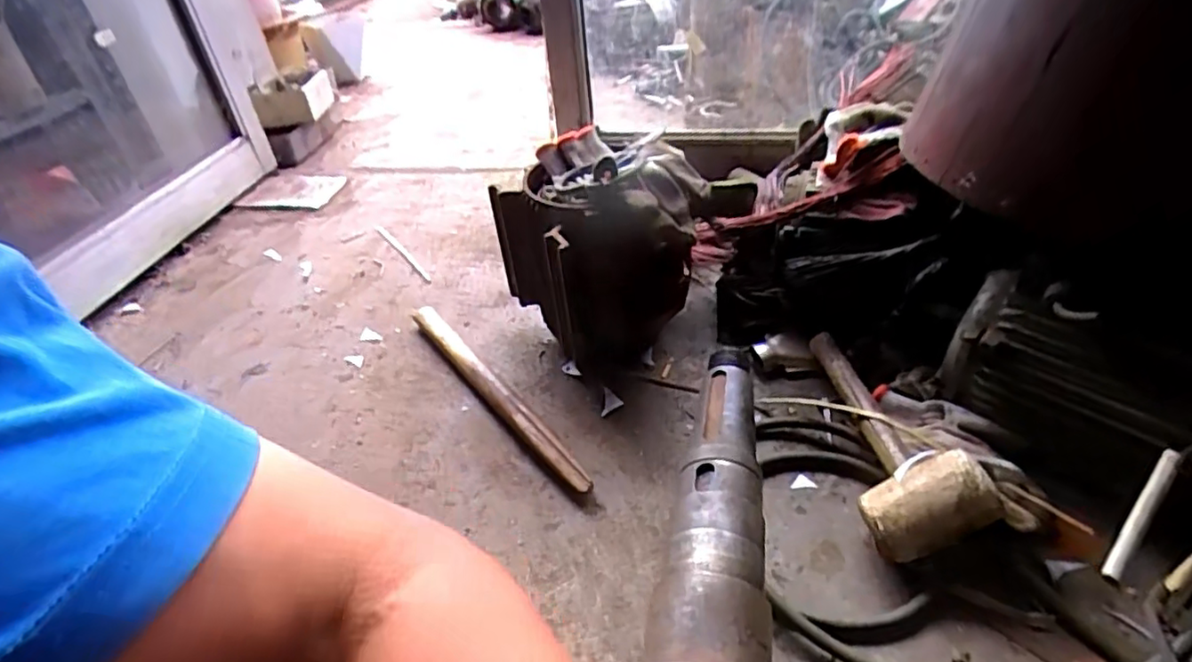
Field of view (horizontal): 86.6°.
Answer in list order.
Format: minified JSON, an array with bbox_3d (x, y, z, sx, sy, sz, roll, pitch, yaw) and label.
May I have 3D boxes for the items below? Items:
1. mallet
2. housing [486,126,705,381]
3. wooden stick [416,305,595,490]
[{"bbox_3d":[0.294,0.101,0.644,0.093,0.090,0.274,-4,38,6],"label":"mallet"},{"bbox_3d":[0.004,-0.085,0.785,0.226,0.247,0.190,-11,39,-7],"label":"housing"},{"bbox_3d":[-0.134,0.067,0.794,0.031,0.034,0.401,-27,43,-25],"label":"wooden stick"}]

